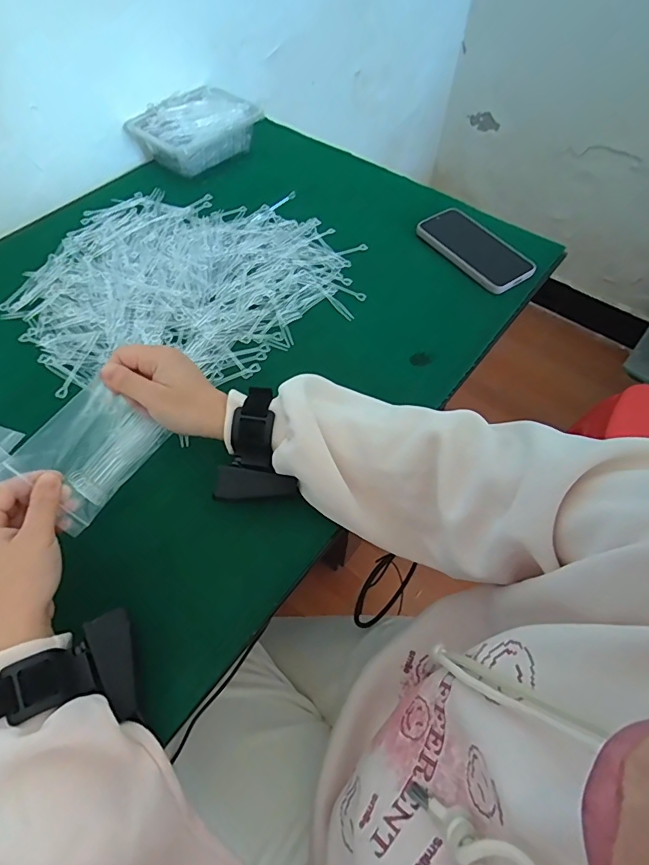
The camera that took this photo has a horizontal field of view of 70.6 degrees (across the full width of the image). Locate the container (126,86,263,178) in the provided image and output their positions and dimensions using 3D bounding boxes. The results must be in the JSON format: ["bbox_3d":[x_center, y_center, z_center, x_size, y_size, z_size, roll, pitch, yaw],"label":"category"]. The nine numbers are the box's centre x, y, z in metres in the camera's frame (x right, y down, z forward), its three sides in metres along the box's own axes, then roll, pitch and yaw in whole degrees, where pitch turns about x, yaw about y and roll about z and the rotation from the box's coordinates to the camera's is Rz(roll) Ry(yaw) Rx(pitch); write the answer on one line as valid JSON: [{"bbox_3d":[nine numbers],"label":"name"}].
[{"bbox_3d":[-0.198,-0.465,0.716,0.125,0.071,0.171,35,63,17],"label":"container"}]

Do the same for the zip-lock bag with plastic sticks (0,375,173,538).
[{"bbox_3d":[-0.199,0.016,0.387,0.020,0.083,0.106,7,48,48],"label":"zip-lock bag with plastic sticks"}]

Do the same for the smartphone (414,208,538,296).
[{"bbox_3d":[0.203,-0.249,0.615,0.080,0.015,0.156,-29,66,-19],"label":"smartphone"}]

